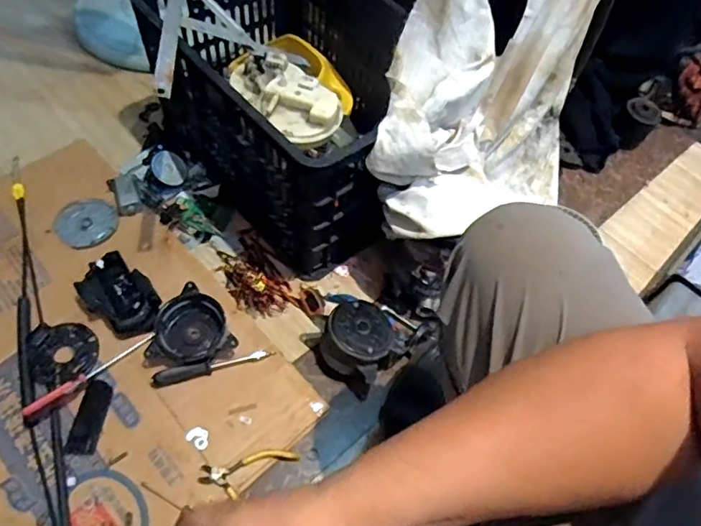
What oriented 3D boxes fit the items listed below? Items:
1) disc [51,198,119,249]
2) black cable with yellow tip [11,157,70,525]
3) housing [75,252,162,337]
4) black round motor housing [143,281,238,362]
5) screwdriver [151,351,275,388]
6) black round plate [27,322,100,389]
[{"bbox_3d":[-0.447,-0.071,0.890,0.100,0.004,0.097,0,58,0],"label":"disc"},{"bbox_3d":[-0.481,0.072,0.786,0.038,0.018,0.630,-20,61,-12],"label":"black cable with yellow tip"},{"bbox_3d":[-0.340,0.053,0.784,0.132,0.063,0.084,36,61,17],"label":"housing"},{"bbox_3d":[-0.225,0.105,0.760,0.110,0.044,0.112,0,58,0],"label":"black round motor housing"},{"bbox_3d":[-0.199,0.147,0.758,0.170,0.015,0.019,-15,60,-9],"label":"screwdriver"},{"bbox_3d":[-0.410,0.128,0.756,0.086,0.020,0.099,-19,60,-12],"label":"black round plate"}]

